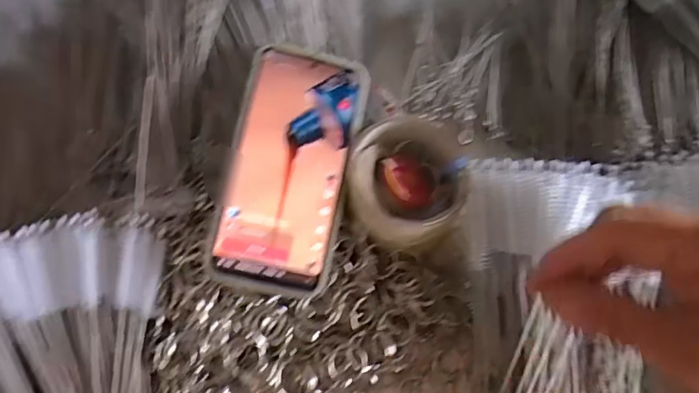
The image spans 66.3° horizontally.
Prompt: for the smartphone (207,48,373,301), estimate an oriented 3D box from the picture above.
[{"bbox_3d":[-0.038,-0.020,0.360,0.078,0.005,0.164,12,80,-9],"label":"smartphone"}]

